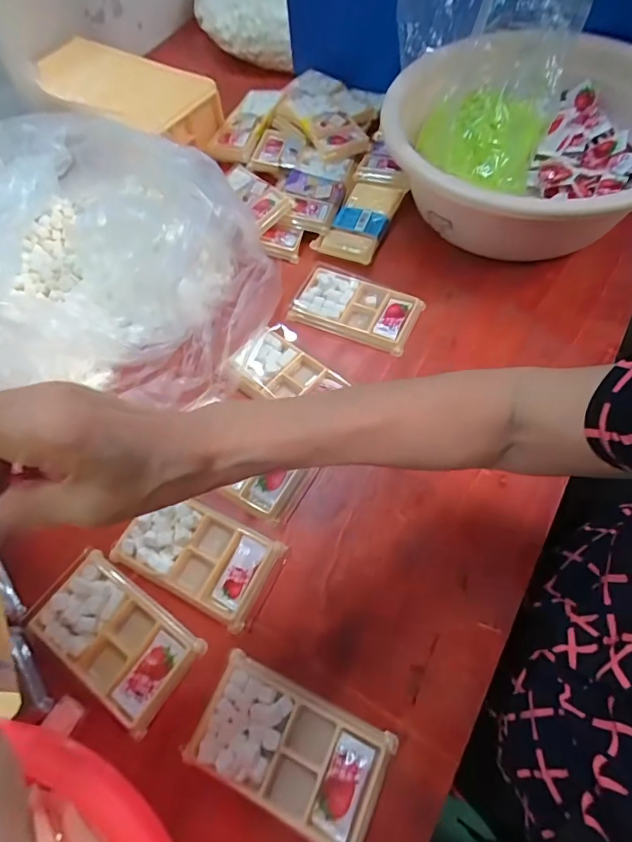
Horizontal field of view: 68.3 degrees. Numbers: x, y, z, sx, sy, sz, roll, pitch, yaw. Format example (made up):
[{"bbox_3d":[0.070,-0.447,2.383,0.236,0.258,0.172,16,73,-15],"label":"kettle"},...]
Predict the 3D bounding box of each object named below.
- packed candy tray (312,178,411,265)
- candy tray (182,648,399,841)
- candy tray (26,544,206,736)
[{"bbox_3d":[0.060,-0.259,0.590,0.076,0.015,0.134,24,66,16],"label":"packed candy tray"},{"bbox_3d":[-0.019,0.237,0.335,0.136,0.012,0.077,21,65,14],"label":"candy tray"},{"bbox_3d":[-0.165,0.172,0.378,0.135,0.011,0.076,31,68,18],"label":"candy tray"}]

